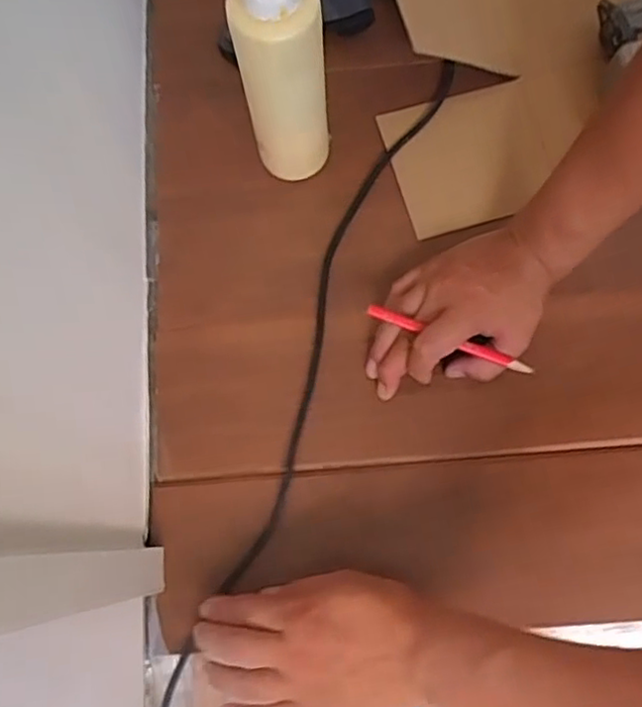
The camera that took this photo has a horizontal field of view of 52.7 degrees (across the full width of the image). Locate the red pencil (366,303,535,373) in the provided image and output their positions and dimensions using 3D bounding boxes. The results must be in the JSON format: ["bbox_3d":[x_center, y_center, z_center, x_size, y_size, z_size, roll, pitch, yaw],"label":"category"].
[{"bbox_3d":[0.100,-0.010,0.499,0.138,0.010,0.008,21,75,-6],"label":"red pencil"}]

